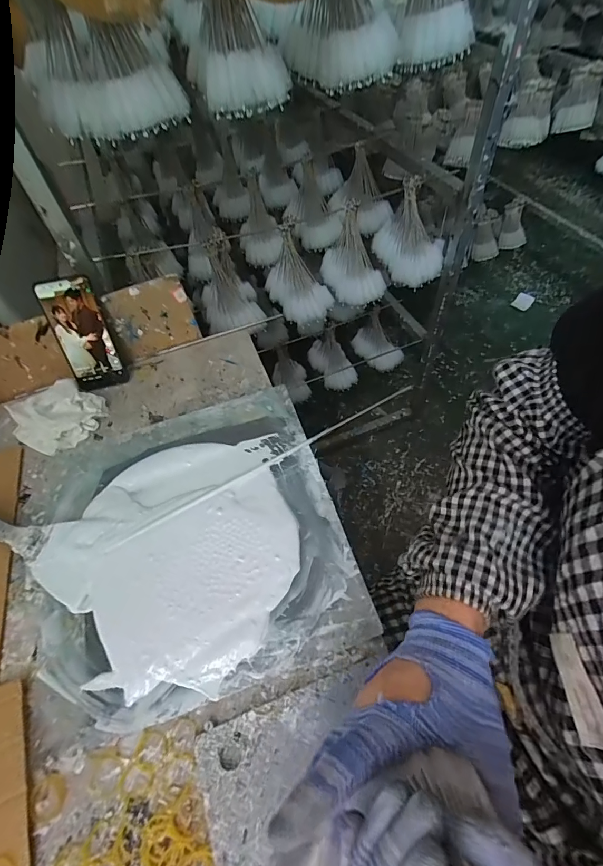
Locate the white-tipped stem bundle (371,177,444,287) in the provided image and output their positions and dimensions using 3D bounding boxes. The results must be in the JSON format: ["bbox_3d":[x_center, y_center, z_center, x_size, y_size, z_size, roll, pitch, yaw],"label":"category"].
[{"bbox_3d":[0.252,-0.467,0.898,0.160,0.194,0.158,4,55,7],"label":"white-tipped stem bundle"}]

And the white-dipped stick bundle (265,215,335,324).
[{"bbox_3d":[-0.003,-0.366,0.877,0.124,0.185,0.155,-20,56,-10],"label":"white-dipped stick bundle"}]

